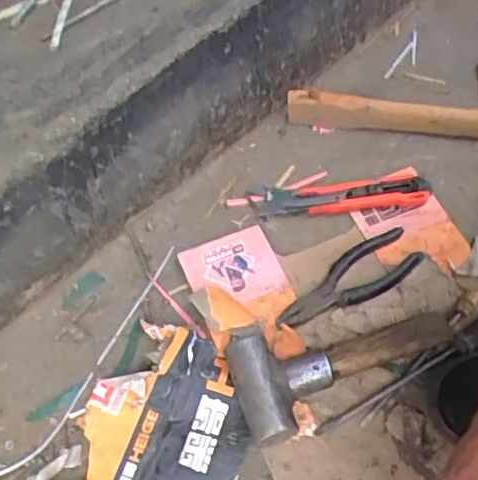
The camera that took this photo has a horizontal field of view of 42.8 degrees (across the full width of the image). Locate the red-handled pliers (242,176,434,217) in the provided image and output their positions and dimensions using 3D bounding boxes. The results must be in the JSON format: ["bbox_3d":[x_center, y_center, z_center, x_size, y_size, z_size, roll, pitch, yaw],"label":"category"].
[{"bbox_3d":[0.106,-0.048,0.652,0.187,0.024,0.041,0,58,4],"label":"red-handled pliers"}]

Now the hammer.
[{"bbox_3d":[0.092,0.098,0.547,0.200,0.043,0.107,-18,59,-7],"label":"hammer"}]

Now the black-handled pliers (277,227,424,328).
[{"bbox_3d":[0.110,0.045,0.593,0.157,0.020,0.052,-36,62,-17],"label":"black-handled pliers"}]

